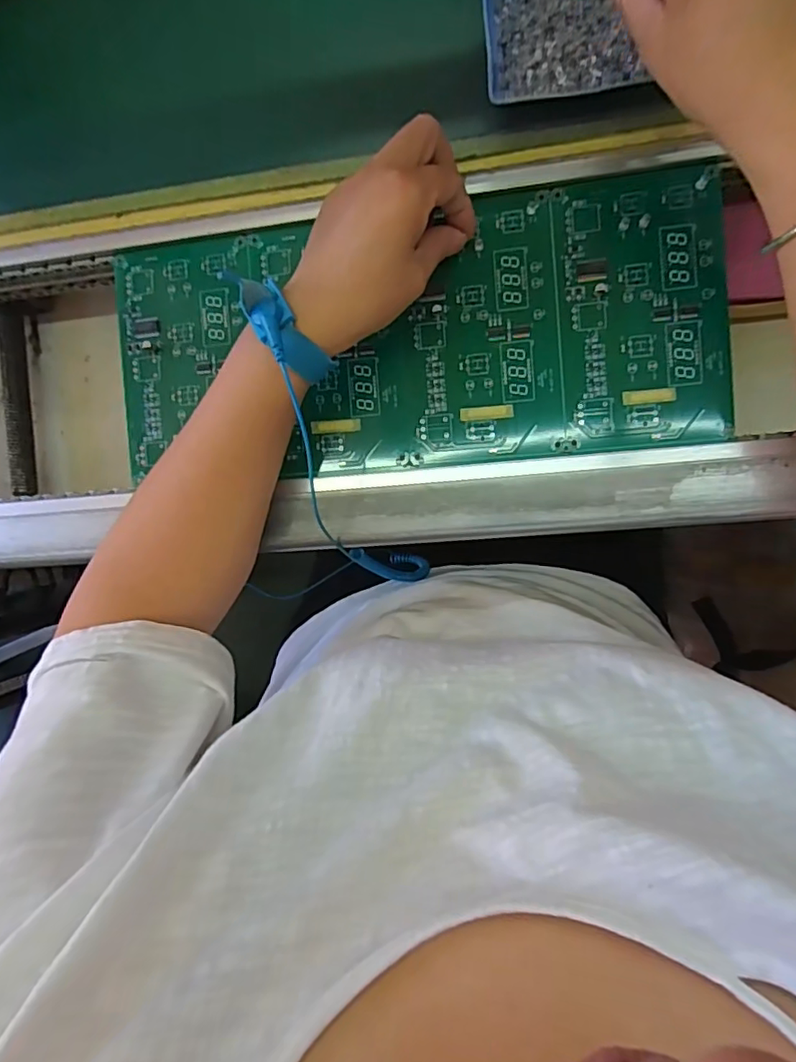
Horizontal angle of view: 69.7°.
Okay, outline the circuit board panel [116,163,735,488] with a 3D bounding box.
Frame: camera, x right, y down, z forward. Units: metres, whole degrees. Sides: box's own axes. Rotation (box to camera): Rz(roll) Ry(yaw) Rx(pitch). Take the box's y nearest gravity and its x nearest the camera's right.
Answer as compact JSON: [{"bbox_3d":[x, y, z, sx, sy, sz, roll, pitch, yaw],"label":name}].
[{"bbox_3d":[0.004,-0.134,0.387,0.404,0.009,0.176,0,92,9],"label":"circuit board panel"}]

